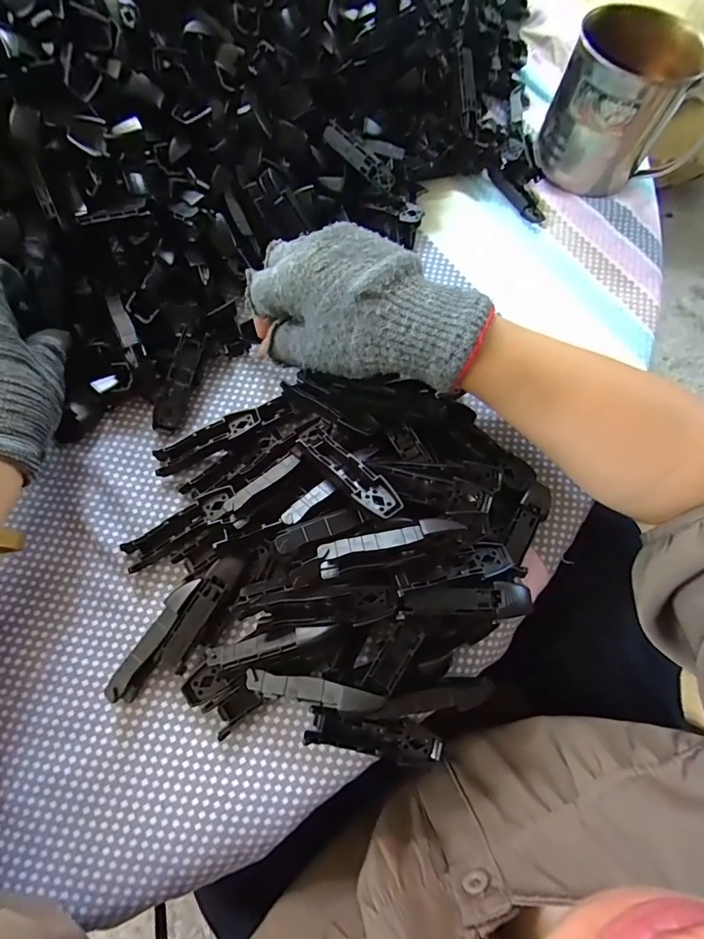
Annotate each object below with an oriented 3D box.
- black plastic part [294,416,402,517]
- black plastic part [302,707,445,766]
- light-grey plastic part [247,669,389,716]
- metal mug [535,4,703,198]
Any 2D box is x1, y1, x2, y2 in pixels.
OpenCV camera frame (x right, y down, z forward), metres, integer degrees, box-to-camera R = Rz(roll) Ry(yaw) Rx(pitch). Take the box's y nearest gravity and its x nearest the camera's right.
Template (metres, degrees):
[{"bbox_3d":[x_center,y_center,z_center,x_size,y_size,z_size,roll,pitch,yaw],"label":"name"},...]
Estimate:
[{"bbox_3d":[-0.002,-0.001,0.238,0.019,0.007,0.070,-37,61,-14],"label":"black plastic part"},{"bbox_3d":[0.012,0.136,0.234,0.069,0.013,0.018,11,71,2],"label":"black plastic part"},{"bbox_3d":[-0.019,0.105,0.216,0.067,0.005,0.011,1,69,19],"label":"light-grey plastic part"},{"bbox_3d":[0.208,-0.271,0.350,0.084,0.090,0.102,-23,73,-9],"label":"metal mug"}]

